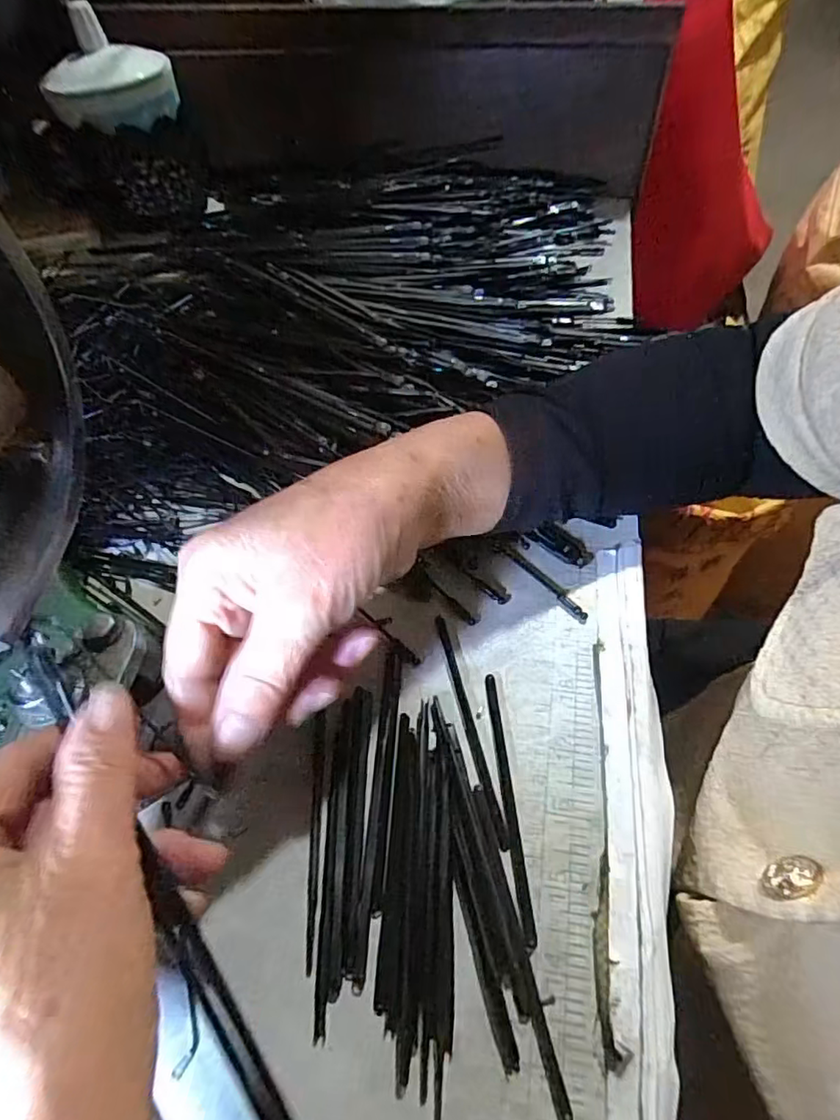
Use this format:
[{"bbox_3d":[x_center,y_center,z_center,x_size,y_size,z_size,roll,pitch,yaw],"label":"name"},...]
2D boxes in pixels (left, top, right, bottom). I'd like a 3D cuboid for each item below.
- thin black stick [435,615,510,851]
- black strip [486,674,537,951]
[{"bbox_3d":[0.021,0.068,0.249,0.006,0.004,0.098,-13,56,-6],"label":"thin black stick"},{"bbox_3d":[0.034,0.093,0.231,0.005,0.004,0.099,-5,56,-1],"label":"black strip"}]

